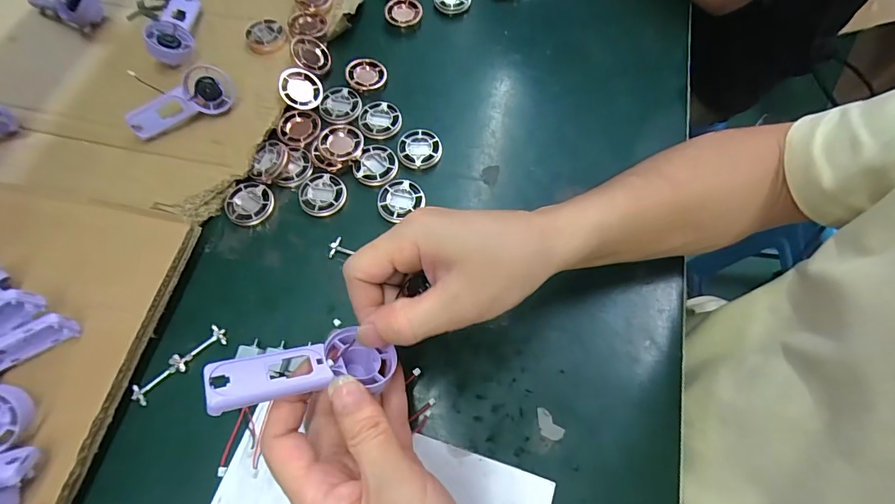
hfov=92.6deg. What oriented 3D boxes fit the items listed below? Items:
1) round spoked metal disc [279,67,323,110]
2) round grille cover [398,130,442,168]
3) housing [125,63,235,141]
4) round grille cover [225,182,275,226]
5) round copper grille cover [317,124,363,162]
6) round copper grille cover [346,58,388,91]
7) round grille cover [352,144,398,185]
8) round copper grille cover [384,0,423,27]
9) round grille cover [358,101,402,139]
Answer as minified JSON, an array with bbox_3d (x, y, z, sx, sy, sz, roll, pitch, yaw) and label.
[{"bbox_3d":[-0.138,-0.153,0.403,0.038,0.008,0.038,-22,93,-30],"label":"round spoked metal disc"},{"bbox_3d":[-0.025,-0.093,0.387,0.039,0.006,0.036,0,67,-1],"label":"round grille cover"},{"bbox_3d":[-0.238,-0.133,0.381,0.092,0.039,0.018,-30,37,-7],"label":"housing"},{"bbox_3d":[-0.169,-0.041,0.363,0.039,0.007,0.038,0,67,-1],"label":"round grille cover"},{"bbox_3d":[-0.094,-0.096,0.376,0.038,0.007,0.033,-15,77,-12],"label":"round copper grille cover"},{"bbox_3d":[-0.079,-0.173,0.414,0.038,0.008,0.033,-16,68,-8],"label":"round copper grille cover"},{"bbox_3d":[-0.064,-0.077,0.378,0.037,0.004,0.039,0,67,-1],"label":"round grille cover"},{"bbox_3d":[-0.046,-0.255,0.450,0.038,0.010,0.037,0,67,-1],"label":"round copper grille cover"},{"bbox_3d":[-0.063,-0.123,0.398,0.038,0.005,0.038,0,67,-1],"label":"round grille cover"}]

